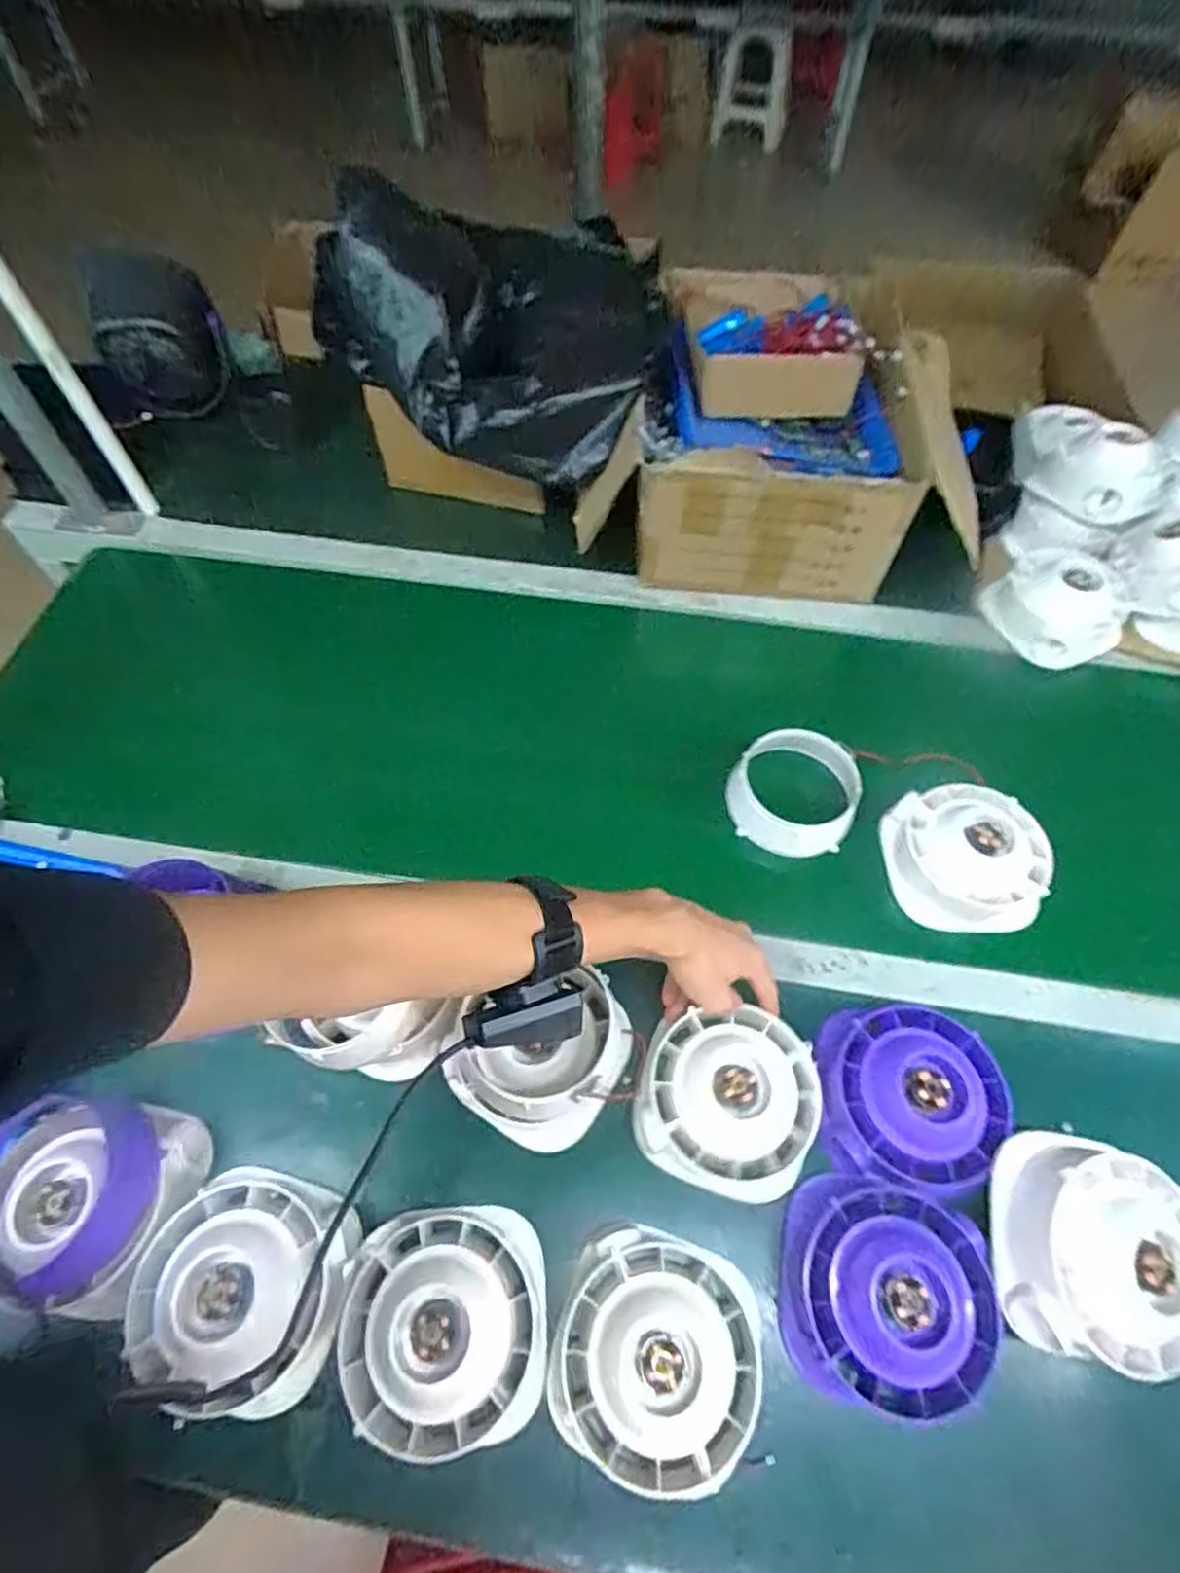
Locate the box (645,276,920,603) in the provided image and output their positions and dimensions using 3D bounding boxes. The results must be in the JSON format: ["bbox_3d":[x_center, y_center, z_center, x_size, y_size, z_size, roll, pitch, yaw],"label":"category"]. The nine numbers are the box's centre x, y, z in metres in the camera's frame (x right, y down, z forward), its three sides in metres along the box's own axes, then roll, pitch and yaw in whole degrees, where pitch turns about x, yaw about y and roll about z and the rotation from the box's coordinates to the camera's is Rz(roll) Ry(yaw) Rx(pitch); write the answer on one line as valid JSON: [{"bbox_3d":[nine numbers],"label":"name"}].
[{"bbox_3d":[0.215,-0.447,0.885,0.298,0.187,0.395,5,60,2],"label":"box"}]

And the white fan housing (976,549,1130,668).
[{"bbox_3d":[0.539,-0.208,0.815,0.109,0.080,0.147,-40,68,-21],"label":"white fan housing"}]

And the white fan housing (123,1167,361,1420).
[{"bbox_3d":[-0.242,0.346,0.493,0.126,0.070,0.130,0,60,0],"label":"white fan housing"}]

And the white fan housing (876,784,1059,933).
[{"bbox_3d":[0.361,0.064,0.672,0.135,0.064,0.132,0,60,0],"label":"white fan housing"}]

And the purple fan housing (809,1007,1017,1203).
[{"bbox_3d":[0.251,0.240,0.552,0.129,0.050,0.131,-2,60,-2],"label":"purple fan housing"}]

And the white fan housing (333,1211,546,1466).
[{"bbox_3d":[-0.100,0.370,0.483,0.137,0.056,0.138,-4,60,-3],"label":"white fan housing"}]

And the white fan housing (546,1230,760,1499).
[{"bbox_3d":[0.046,0.384,0.478,0.131,0.063,0.132,0,60,0],"label":"white fan housing"}]

